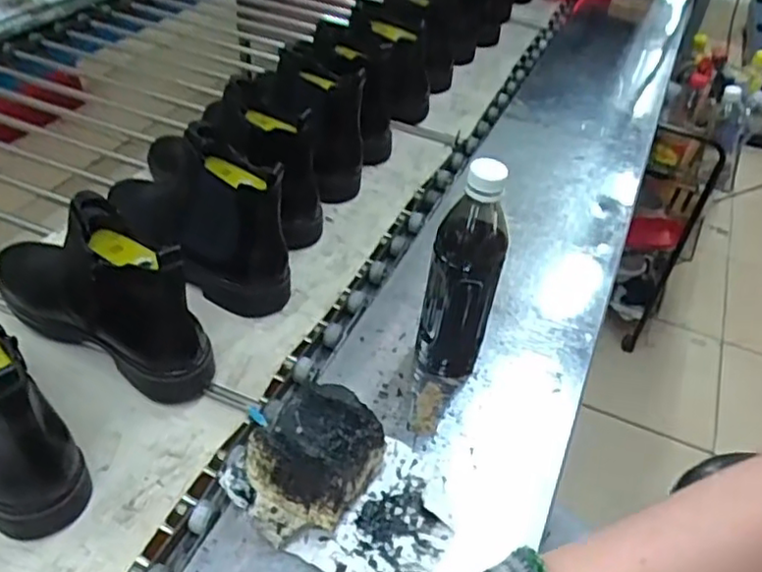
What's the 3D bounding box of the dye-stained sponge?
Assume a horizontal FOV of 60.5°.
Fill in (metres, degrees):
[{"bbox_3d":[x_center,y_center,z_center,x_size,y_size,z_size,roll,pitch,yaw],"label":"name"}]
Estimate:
[{"bbox_3d":[-0.056,0.132,0.489,0.087,0.085,0.102,26,48,19],"label":"dye-stained sponge"}]

